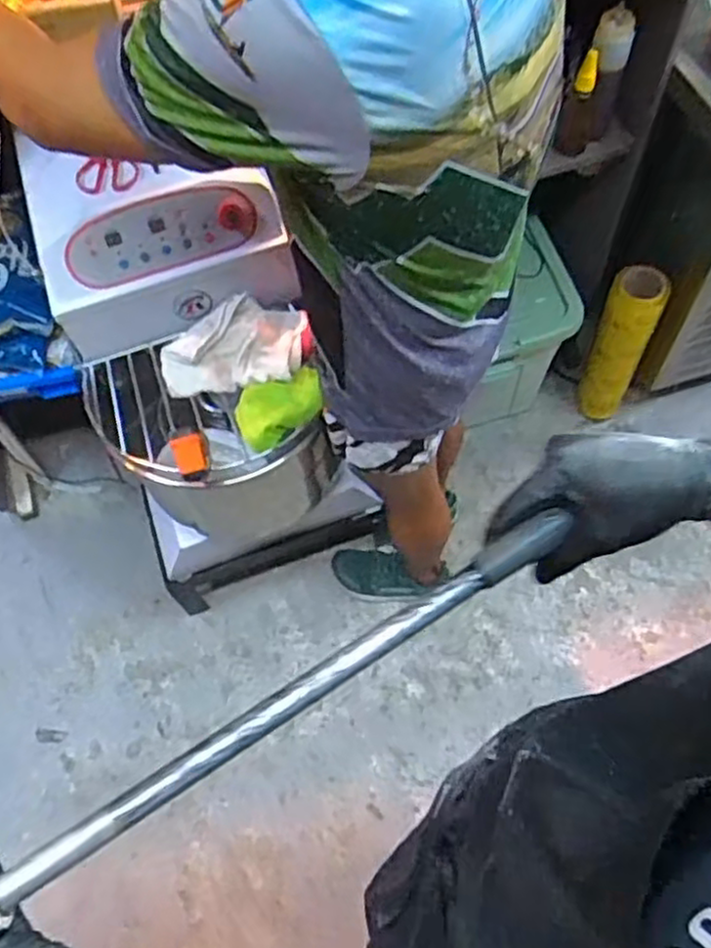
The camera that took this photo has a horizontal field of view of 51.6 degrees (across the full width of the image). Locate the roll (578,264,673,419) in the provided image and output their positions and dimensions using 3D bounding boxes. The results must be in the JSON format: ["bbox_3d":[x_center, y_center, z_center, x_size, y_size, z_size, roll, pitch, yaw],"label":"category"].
[{"bbox_3d":[0.603,-0.290,1.701,0.117,0.460,0.127,-1,64,3],"label":"roll"}]

